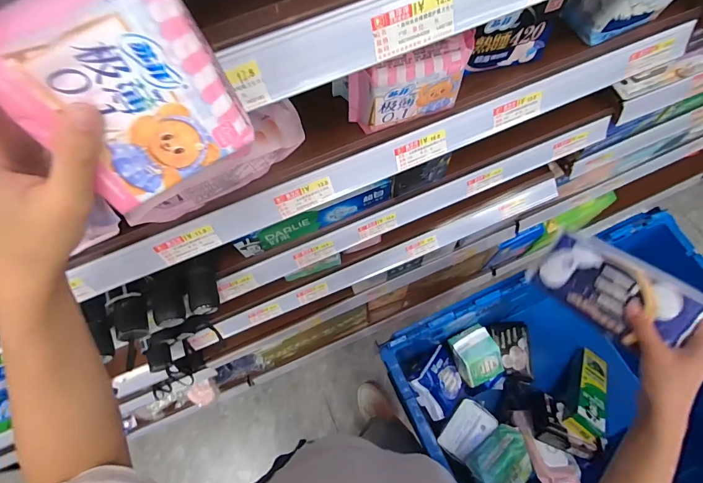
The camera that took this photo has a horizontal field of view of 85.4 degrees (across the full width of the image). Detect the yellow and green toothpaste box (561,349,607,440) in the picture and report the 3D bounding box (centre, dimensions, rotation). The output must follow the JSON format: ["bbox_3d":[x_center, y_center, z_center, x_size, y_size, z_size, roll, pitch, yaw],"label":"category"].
[{"bbox_3d":[0.501,0.306,0.801,0.060,0.047,0.241,37,40,15],"label":"yellow and green toothpaste box"}]

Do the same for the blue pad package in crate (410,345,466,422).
[{"bbox_3d":[0.187,0.287,0.800,0.096,0.045,0.131,45,42,4],"label":"blue pad package in crate"}]

